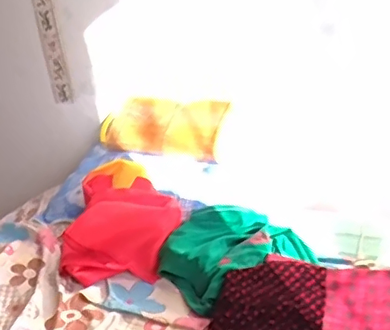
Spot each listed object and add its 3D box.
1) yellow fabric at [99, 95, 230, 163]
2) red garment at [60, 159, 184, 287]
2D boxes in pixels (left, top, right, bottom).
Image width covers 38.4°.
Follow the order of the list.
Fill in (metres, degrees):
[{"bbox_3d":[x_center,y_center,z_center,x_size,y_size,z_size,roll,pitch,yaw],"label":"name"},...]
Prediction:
[{"bbox_3d":[-0.077,-0.099,1.358,0.306,0.115,0.136,5,27,24],"label":"yellow fabric"},{"bbox_3d":[-0.161,0.118,1.186,0.253,0.149,0.251,-11,25,-9],"label":"red garment"}]

